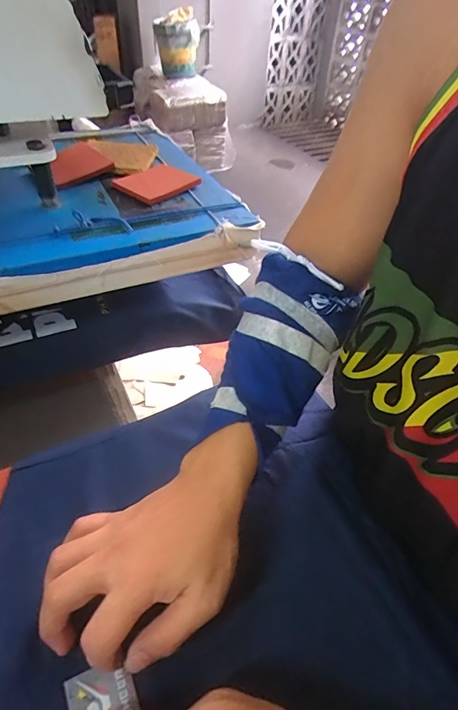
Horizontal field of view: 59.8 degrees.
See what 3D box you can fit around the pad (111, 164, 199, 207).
[{"bbox_3d":[-0.098,-0.231,0.533,0.083,0.013,0.086,35,52,28],"label":"pad"}]

